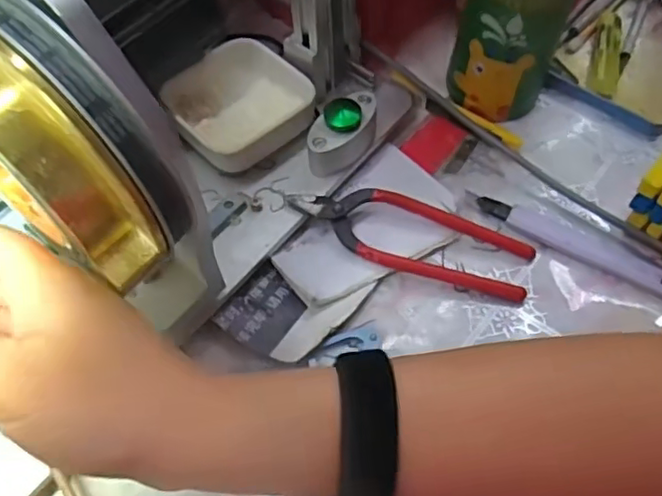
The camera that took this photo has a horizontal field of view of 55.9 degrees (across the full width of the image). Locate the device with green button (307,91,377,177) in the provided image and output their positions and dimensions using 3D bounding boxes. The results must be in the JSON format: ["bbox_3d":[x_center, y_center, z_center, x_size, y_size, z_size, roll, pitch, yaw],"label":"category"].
[{"bbox_3d":[0.008,-0.072,0.390,0.025,0.032,0.054,35,66,19],"label":"device with green button"}]

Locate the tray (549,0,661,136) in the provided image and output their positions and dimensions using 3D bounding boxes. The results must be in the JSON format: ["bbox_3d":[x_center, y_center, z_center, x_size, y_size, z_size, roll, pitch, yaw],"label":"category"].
[{"bbox_3d":[0.244,-0.173,0.476,0.107,0.015,0.196,35,66,18],"label":"tray"}]

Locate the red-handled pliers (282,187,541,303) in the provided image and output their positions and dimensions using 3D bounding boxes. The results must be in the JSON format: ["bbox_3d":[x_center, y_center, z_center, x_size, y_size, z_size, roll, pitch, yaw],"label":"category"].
[{"bbox_3d":[0.050,-0.008,0.379,0.144,0.025,0.049,11,61,7],"label":"red-handled pliers"}]

